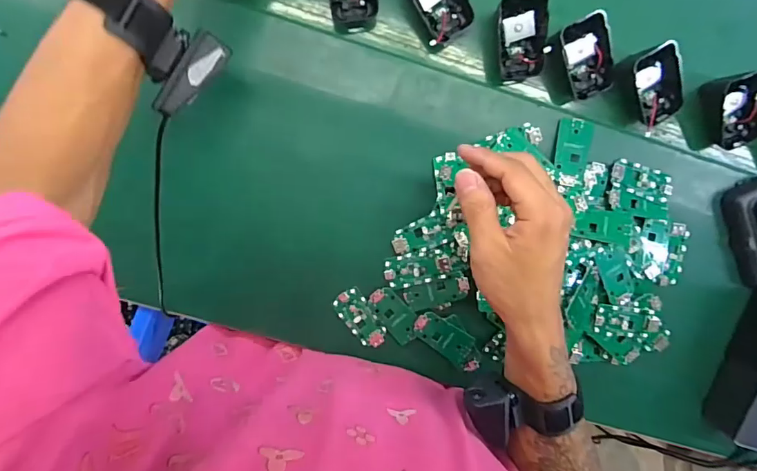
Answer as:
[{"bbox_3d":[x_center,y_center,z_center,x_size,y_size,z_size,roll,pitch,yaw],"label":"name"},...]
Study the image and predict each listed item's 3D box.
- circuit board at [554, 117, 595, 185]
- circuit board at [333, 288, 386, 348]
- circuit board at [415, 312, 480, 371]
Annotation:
[{"bbox_3d":[0.185,-0.079,0.426,0.030,0.007,0.062,11,96,-4],"label":"circuit board"},{"bbox_3d":[-0.018,0.085,0.451,0.030,0.004,0.064,-35,97,2],"label":"circuit board"},{"bbox_3d":[0.072,0.108,0.453,0.080,0.006,0.031,39,93,-6],"label":"circuit board"}]

